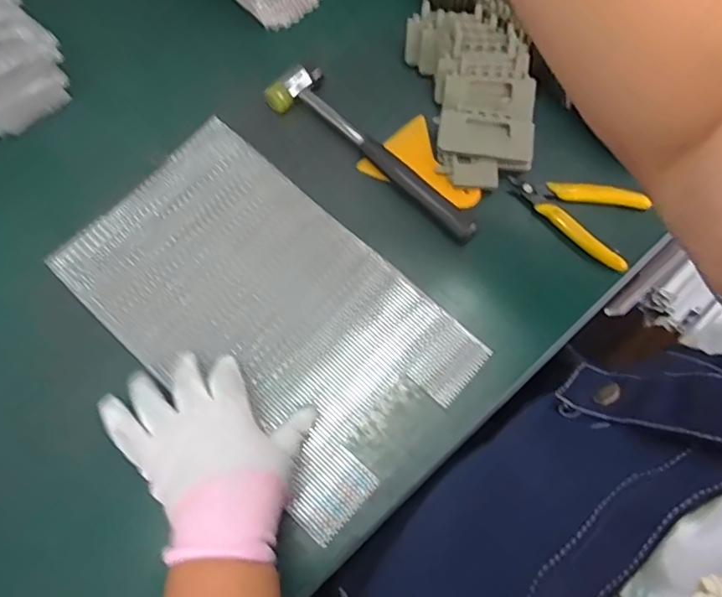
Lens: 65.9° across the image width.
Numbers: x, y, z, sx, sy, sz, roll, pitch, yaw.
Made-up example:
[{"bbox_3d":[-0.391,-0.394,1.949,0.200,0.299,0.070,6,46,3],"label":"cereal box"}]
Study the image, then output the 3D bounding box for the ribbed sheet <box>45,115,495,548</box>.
[{"bbox_3d":[-0.082,0.006,0.468,0.327,0.013,0.195,41,75,12],"label":"ribbed sheet"}]

